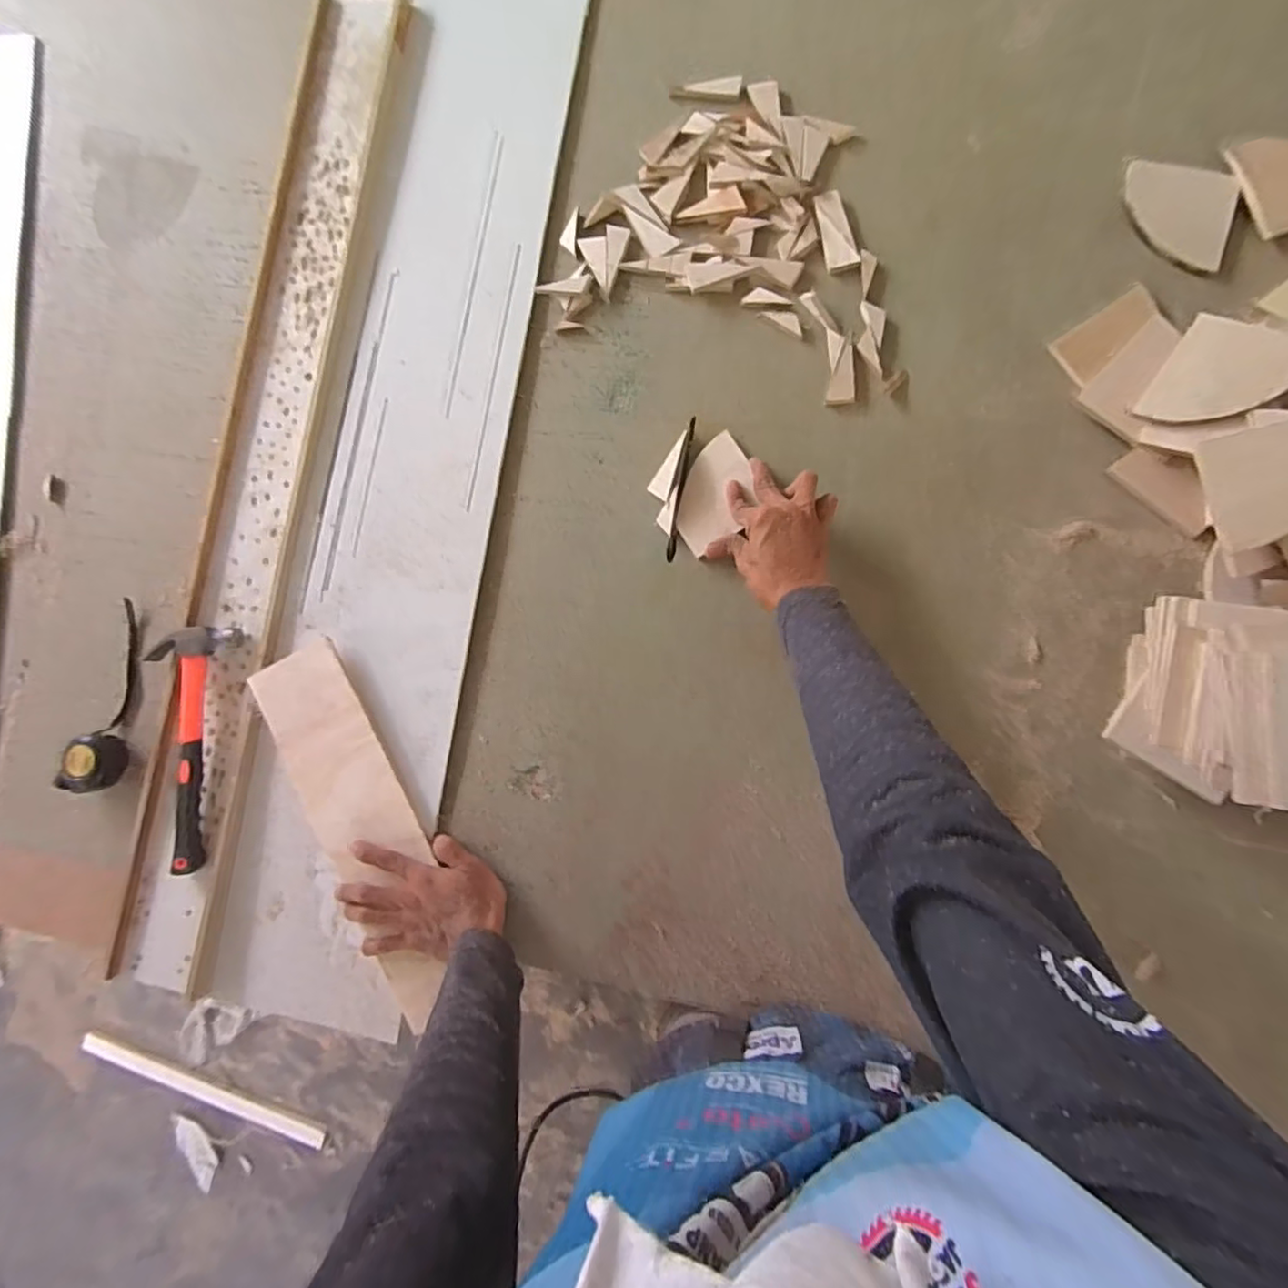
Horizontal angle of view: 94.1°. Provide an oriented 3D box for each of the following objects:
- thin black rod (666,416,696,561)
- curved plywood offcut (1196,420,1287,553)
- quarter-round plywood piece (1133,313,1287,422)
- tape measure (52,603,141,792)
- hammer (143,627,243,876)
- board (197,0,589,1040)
[{"bbox_3d":[0.039,-0.169,0.641,0.011,0.011,0.160,8,87,6],"label":"thin black rod"},{"bbox_3d":[0.535,-0.136,0.504,0.092,0.012,0.097,-11,85,23],"label":"curved plywood offcut"},{"bbox_3d":[0.521,-0.238,0.538,0.096,0.009,0.093,40,107,36],"label":"quarter-round plywood piece"},{"bbox_3d":[-0.611,0.060,0.687,0.056,0.042,0.220,11,87,6],"label":"tape measure"},{"bbox_3d":[-0.511,0.111,0.662,0.090,0.033,0.260,5,86,6],"label":"hammer"},{"bbox_3d":[-0.259,-0.275,0.677,0.228,0.018,1.376,9,87,6],"label":"board"}]

